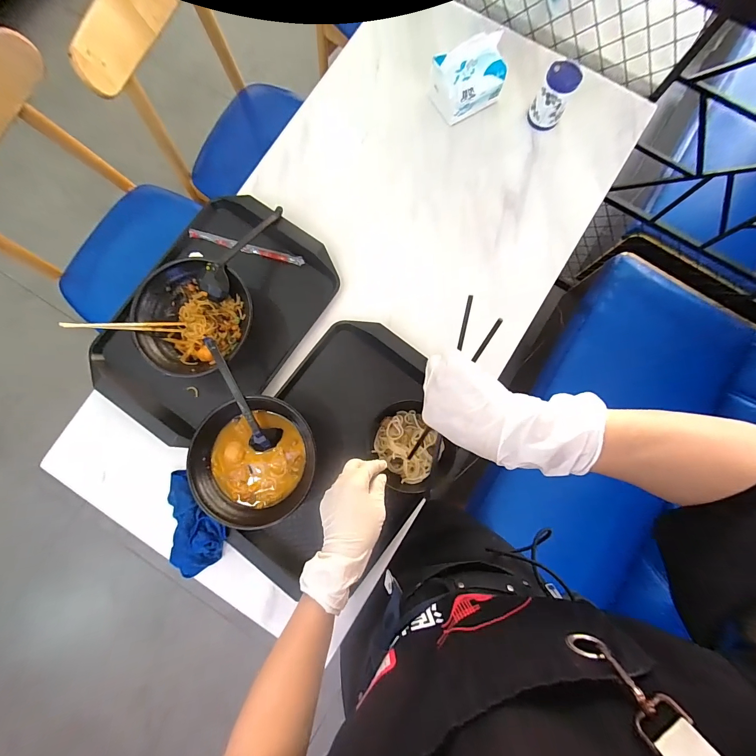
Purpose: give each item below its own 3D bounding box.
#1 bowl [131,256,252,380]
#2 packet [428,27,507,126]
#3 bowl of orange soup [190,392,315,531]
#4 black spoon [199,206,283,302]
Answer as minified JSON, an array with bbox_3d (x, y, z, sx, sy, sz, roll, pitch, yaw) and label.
[{"bbox_3d":[-0.297,-0.094,0.539,0.182,0.083,0.175,0,81,-2],"label":"bowl"},{"bbox_3d":[0.167,-0.549,0.603,0.123,0.074,0.085,-20,82,-6],"label":"packet"},{"bbox_3d":[-0.188,0.128,0.510,0.182,0.065,0.187,0,81,-2],"label":"bowl of orange soup"},{"bbox_3d":[-0.235,-0.219,0.563,0.053,0.052,0.203,24,68,1],"label":"black spoon"}]

